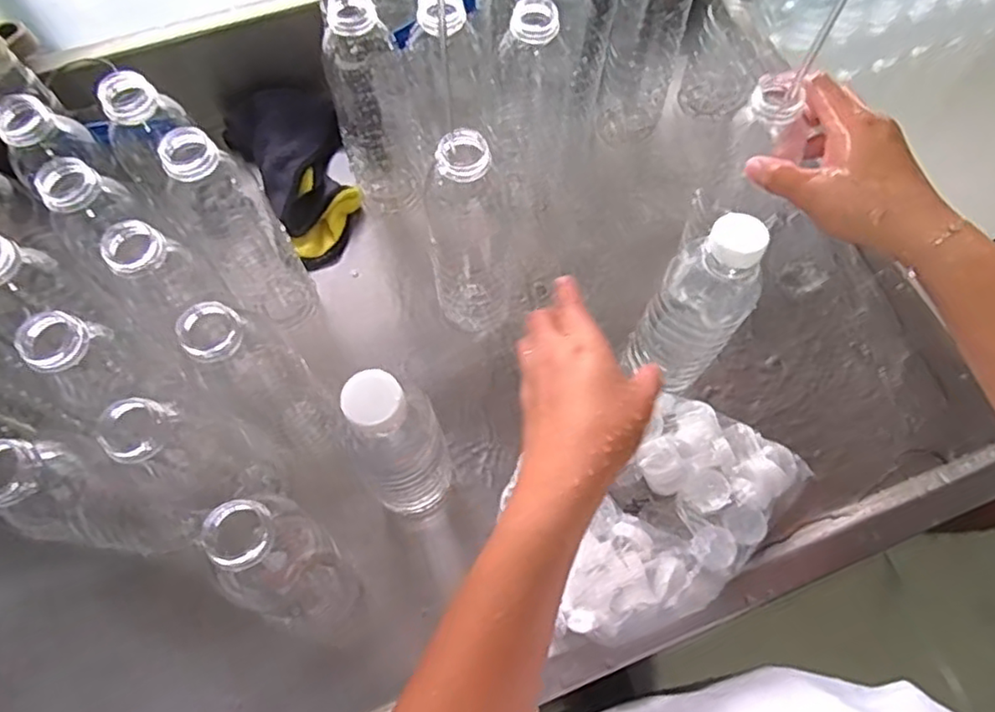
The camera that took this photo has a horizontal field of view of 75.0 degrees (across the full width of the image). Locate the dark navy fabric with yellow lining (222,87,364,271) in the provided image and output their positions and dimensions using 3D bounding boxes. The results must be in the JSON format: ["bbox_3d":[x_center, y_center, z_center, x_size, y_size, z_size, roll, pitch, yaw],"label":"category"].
[{"bbox_3d":[-0.183,-0.170,0.607,0.100,0.043,0.181,-22,68,-10],"label":"dark navy fabric with yellow lining"}]

